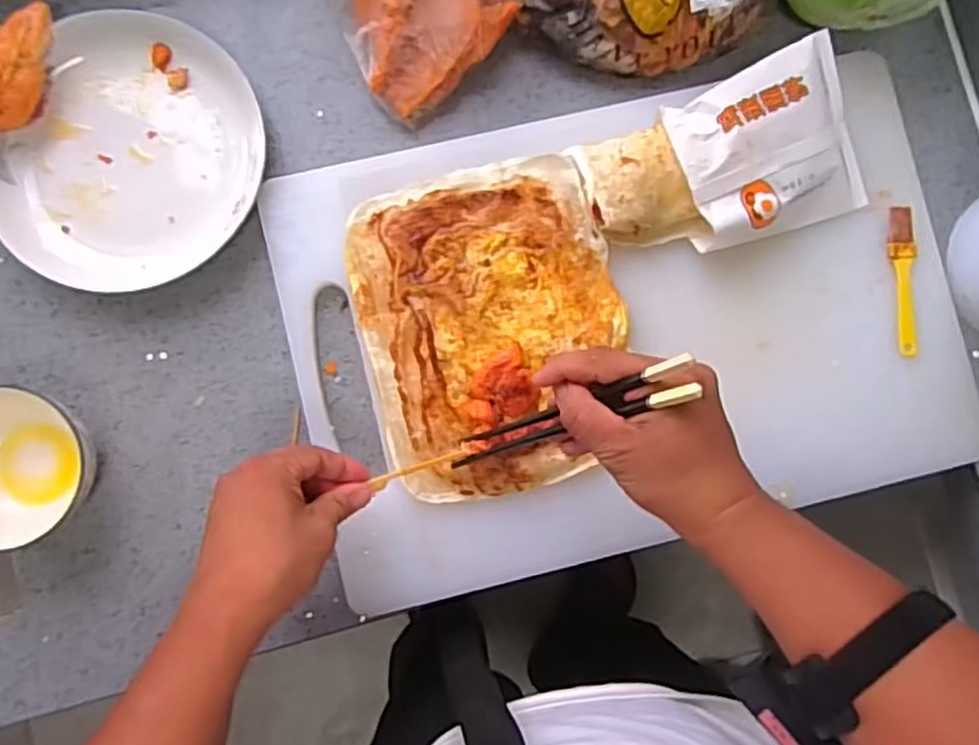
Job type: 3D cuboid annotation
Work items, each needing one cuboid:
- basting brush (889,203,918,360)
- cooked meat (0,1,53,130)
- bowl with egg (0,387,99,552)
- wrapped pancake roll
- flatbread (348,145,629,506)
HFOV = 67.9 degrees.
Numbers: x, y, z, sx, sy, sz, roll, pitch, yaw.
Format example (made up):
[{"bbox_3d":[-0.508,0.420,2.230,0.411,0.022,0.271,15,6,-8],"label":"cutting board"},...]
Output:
[{"bbox_3d":[0.342,-0.075,0.603,0.022,0.012,0.124,-2,87,-2],"label":"basting brush"},{"bbox_3d":[-0.374,-0.208,0.566,0.039,0.041,0.153,16,87,-1],"label":"cooked meat"},{"bbox_3d":[-0.360,0.071,0.545,0.102,0.066,0.106,0,87,-2],"label":"bowl with egg"},{"bbox_3d":[0.187,-0.166,0.573,0.216,0.038,0.128,-19,88,-3],"label":"wrapped pancake roll"},{"bbox_3d":[0.003,-0.035,0.578,0.202,0.020,0.251,-13,88,-3],"label":"flatbread"}]

